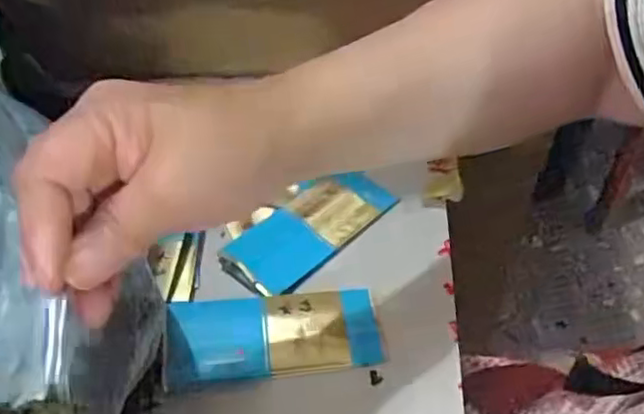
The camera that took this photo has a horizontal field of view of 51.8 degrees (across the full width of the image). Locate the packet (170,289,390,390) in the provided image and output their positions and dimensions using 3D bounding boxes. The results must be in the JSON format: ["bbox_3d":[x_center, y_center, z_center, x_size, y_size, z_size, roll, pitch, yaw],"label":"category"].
[{"bbox_3d":[-0.028,0.076,0.394,0.125,0.013,0.056,-6,43,-3],"label":"packet"}]

